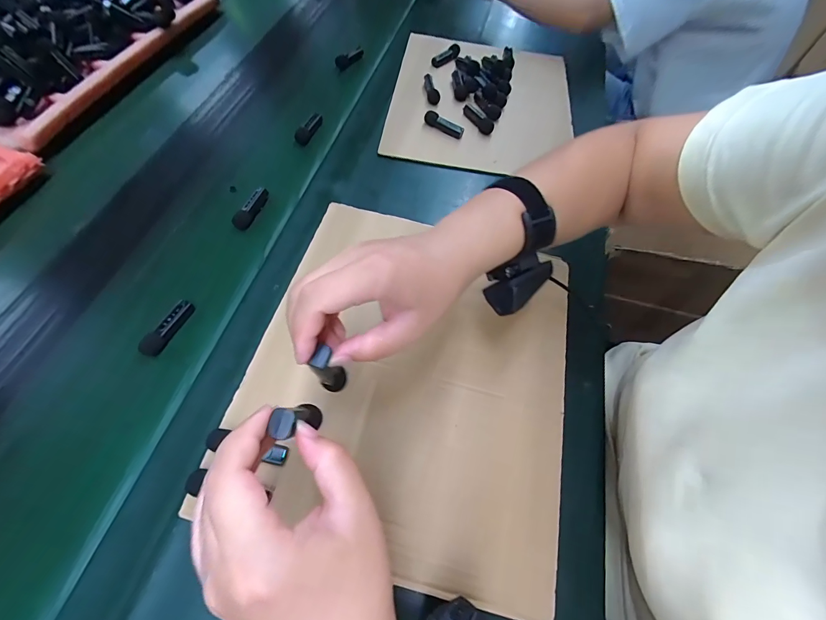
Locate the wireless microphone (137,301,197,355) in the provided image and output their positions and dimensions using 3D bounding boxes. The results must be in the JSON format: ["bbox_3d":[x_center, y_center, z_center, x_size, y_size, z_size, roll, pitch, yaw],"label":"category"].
[{"bbox_3d":[-0.256,0.018,0.380,0.019,0.015,0.065,22,62,10],"label":"wireless microphone"}]

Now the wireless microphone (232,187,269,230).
[{"bbox_3d":[-0.207,-0.131,0.468,0.018,0.019,0.063,19,62,9],"label":"wireless microphone"}]

